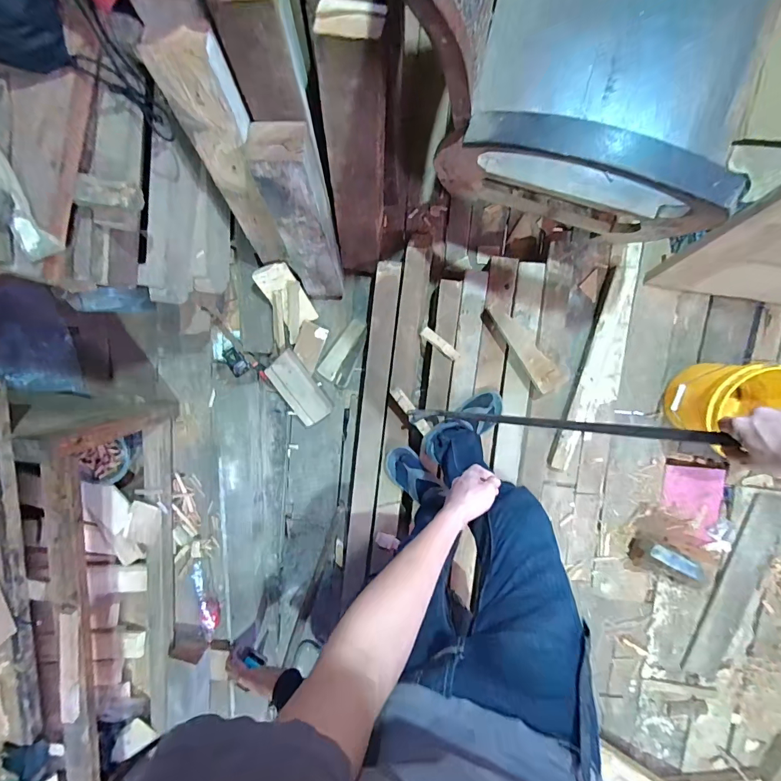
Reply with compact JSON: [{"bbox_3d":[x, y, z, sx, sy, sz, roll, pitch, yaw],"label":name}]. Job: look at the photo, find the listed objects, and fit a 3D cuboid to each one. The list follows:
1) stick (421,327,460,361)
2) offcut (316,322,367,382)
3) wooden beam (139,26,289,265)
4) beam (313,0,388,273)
[{"bbox_3d":[0.147,-0.136,1.186,0.134,0.015,0.033,38,100,-1],"label":"stick"},{"bbox_3d":[-0.160,-0.134,1.336,0.058,0.016,0.219,36,100,0],"label":"offcut"},{"bbox_3d":[-0.343,-0.485,0.918,0.131,0.564,0.063,13,73,4],"label":"wooden beam"},{"bbox_3d":[-0.071,-0.505,0.942,0.119,0.630,0.090,13,69,3],"label":"beam"}]

